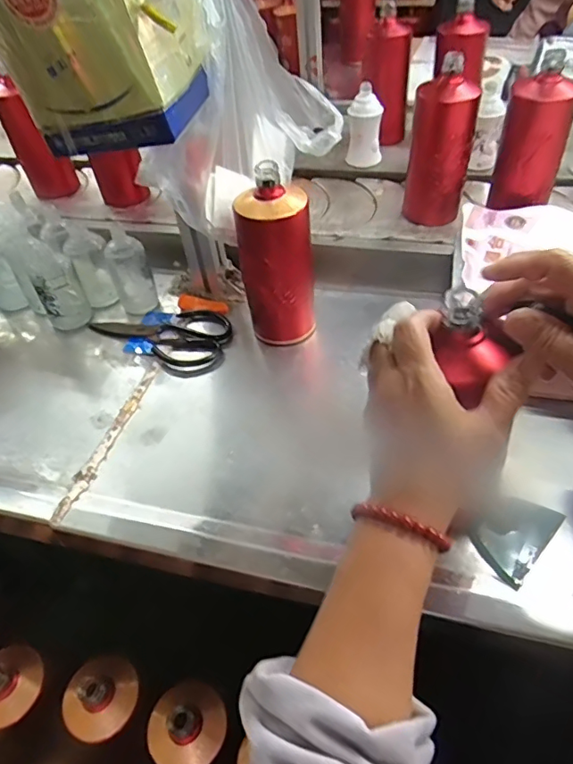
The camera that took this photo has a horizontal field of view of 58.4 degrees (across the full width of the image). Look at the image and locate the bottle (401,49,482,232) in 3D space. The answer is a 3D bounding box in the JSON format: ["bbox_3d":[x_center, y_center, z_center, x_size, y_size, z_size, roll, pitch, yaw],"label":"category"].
[{"bbox_3d":[0.218,-0.327,0.727,0.083,0.204,0.073,9,51,13],"label":"bottle"}]

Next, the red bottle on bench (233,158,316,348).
[{"bbox_3d":[-0.010,-0.136,0.597,0.080,0.196,0.070,0,49,5],"label":"red bottle on bench"}]

